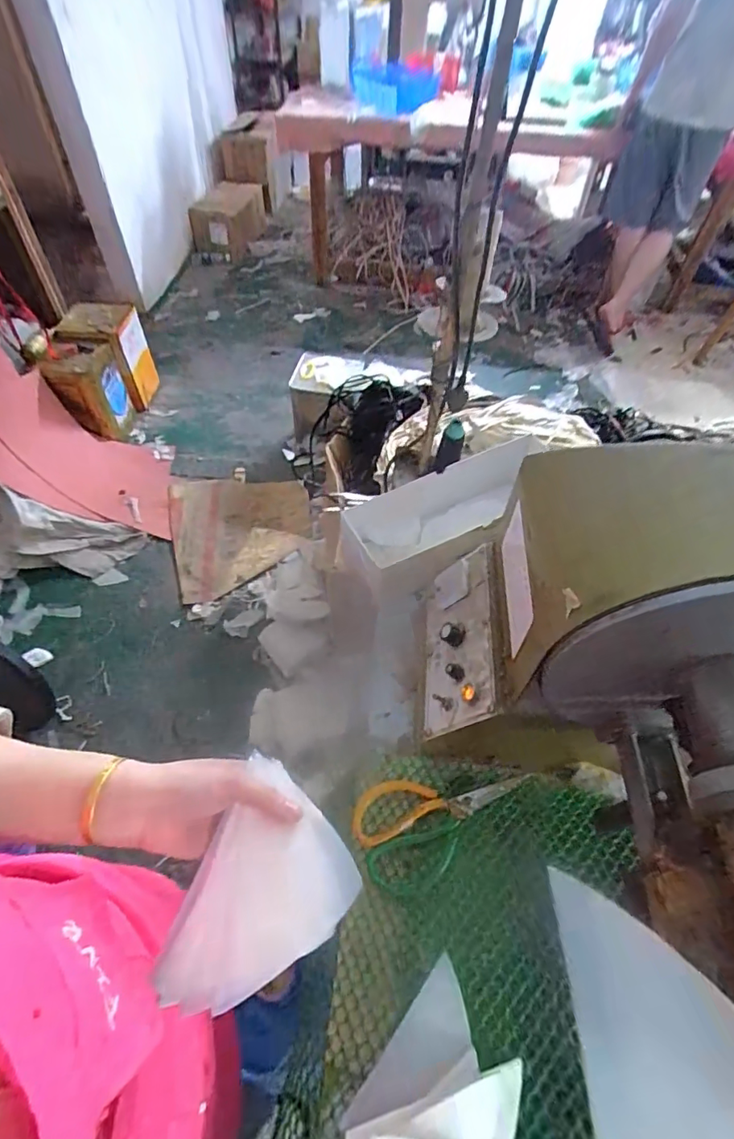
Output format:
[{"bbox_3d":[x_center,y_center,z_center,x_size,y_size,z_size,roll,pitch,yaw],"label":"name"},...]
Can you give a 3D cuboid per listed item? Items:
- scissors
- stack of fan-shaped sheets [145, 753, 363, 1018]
[{"bbox_3d":[0.103,0.245,0.544,0.240,0.020,0.101,-21,57,-17],"label":"scissors"},{"bbox_3d":[-0.063,0.213,0.333,0.098,0.008,0.143,21,67,6],"label":"stack of fan-shaped sheets"}]

